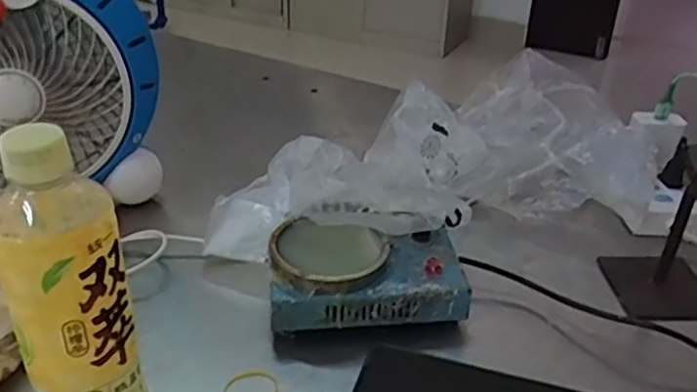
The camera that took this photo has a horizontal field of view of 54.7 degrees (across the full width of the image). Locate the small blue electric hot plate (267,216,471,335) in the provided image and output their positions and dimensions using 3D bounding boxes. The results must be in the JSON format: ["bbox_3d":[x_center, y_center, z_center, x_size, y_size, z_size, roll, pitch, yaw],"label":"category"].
[{"bbox_3d":[0.013,0.062,0.527,0.144,0.064,0.082,-4,30,-7],"label":"small blue electric hot plate"}]

